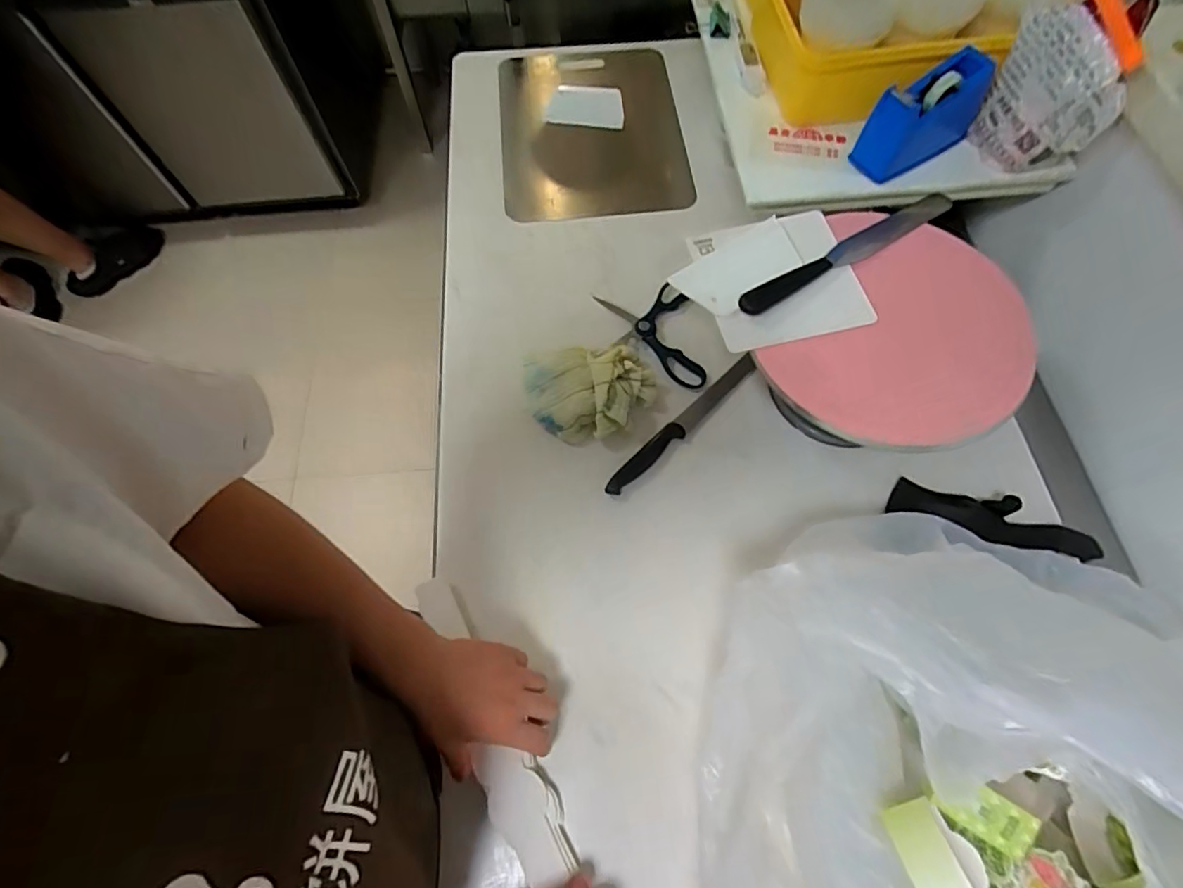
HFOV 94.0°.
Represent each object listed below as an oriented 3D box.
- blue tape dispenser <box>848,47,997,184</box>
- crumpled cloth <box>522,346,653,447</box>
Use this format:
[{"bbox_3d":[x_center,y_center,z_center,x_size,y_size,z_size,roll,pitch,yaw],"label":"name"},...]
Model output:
[{"bbox_3d":[0.380,-0.369,0.627,0.138,0.093,0.054,-28,68,-11],"label":"blue tape dispenser"},{"bbox_3d":[0.000,-0.067,0.677,0.153,0.036,0.120,-15,67,-5],"label":"crumpled cloth"}]

